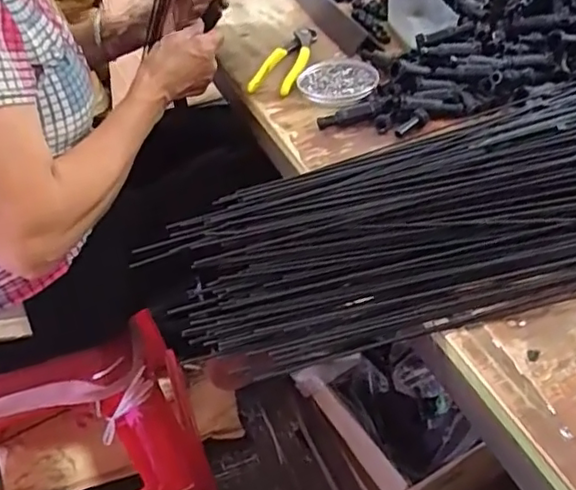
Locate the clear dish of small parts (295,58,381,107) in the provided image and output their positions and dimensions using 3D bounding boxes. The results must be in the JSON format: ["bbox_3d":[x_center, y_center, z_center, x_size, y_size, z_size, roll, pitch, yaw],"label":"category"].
[{"bbox_3d":[0.060,-0.188,0.694,0.094,0.007,0.091,-3,43,3],"label":"clear dish of small parts"}]

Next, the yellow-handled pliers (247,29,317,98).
[{"bbox_3d":[-0.001,-0.227,0.740,0.048,0.014,0.155,10,45,16],"label":"yellow-handled pliers"}]

